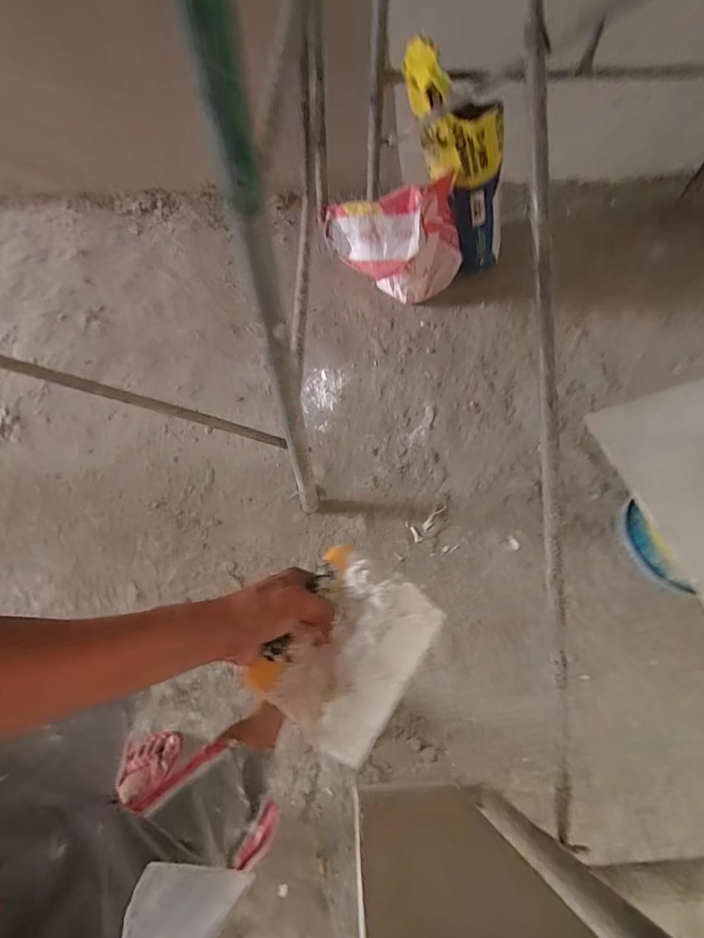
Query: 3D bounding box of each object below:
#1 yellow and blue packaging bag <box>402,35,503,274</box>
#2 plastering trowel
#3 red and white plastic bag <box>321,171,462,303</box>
[{"bbox_3d":[0.348,-0.874,1.278,0.227,0.645,0.166,-1,61,32],"label":"yellow and blue packaging bag"},{"bbox_3d":[-0.004,0.150,0.369,0.114,0.035,0.142,30,69,14],"label":"plastering trowel"},{"bbox_3d":[0.145,-0.652,1.351,0.445,0.353,0.196,-6,67,-5],"label":"red and white plastic bag"}]

